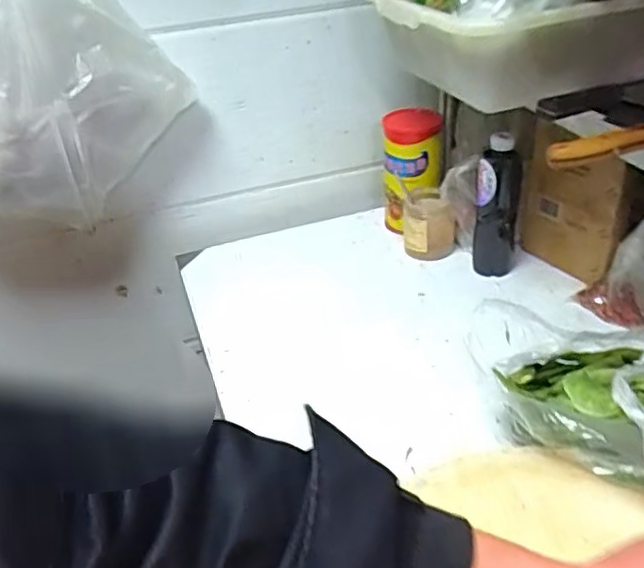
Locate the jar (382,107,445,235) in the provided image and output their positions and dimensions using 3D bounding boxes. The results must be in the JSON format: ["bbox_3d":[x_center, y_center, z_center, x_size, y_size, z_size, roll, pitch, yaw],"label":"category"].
[{"bbox_3d":[0.160,-0.192,1.130,0.108,0.201,0.102,-3,34,2],"label":"jar"}]

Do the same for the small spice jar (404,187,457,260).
[{"bbox_3d":[0.181,-0.104,1.084,0.084,0.098,0.086,2,35,10],"label":"small spice jar"}]

